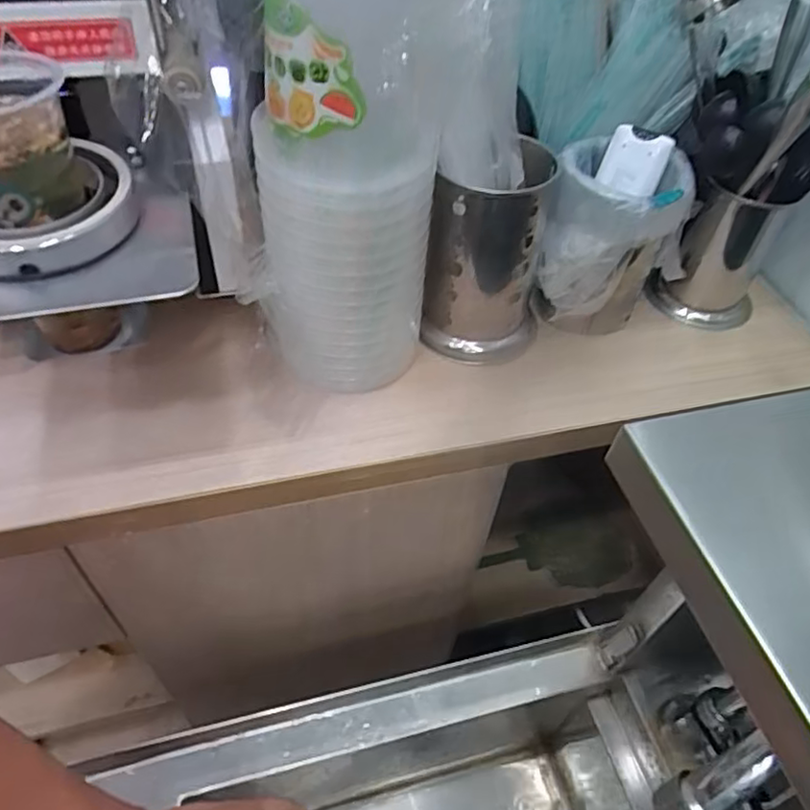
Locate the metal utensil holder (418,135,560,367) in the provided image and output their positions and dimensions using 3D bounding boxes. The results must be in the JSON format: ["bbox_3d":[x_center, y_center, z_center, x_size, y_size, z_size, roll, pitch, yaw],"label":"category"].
[{"bbox_3d":[0.075,-0.132,0.546,0.098,0.188,0.093,13,50,6],"label":"metal utensil holder"}]

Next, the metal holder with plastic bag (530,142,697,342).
[{"bbox_3d":[0.185,-0.150,0.598,0.114,0.147,0.128,14,50,6],"label":"metal holder with plastic bag"}]

